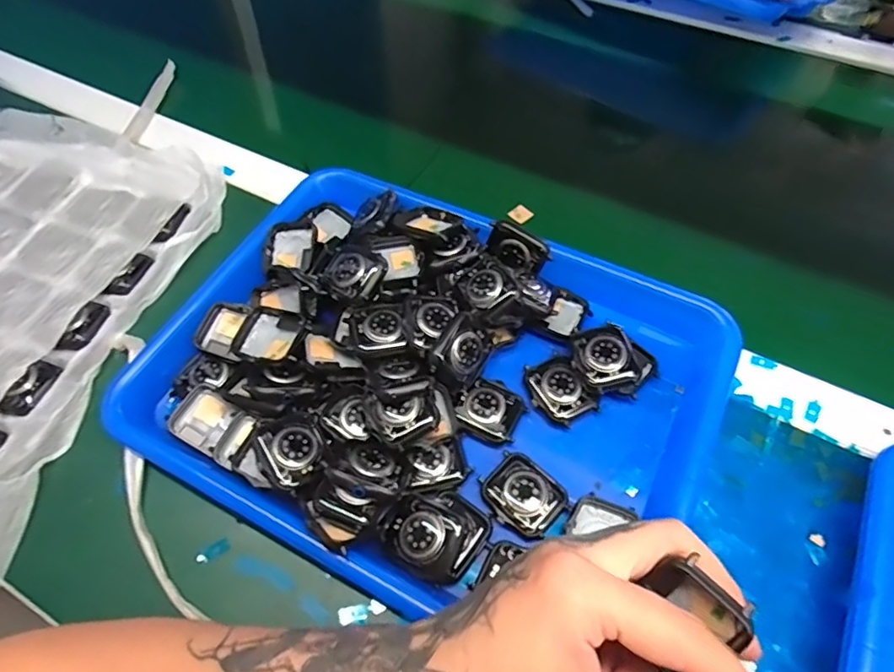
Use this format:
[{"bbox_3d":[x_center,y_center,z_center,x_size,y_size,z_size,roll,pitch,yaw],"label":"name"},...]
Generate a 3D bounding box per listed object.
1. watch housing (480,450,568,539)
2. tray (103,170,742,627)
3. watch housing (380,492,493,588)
[{"bbox_3d":[0.043,0.090,0.310,0.045,0.006,0.036,38,66,22],"label":"watch housing"},{"bbox_3d":[-0.011,0.022,0.342,0.328,0.040,0.249,24,61,16],"label":"tray"},{"bbox_3d":[-0.006,0.105,0.296,0.049,0.013,0.046,30,63,19],"label":"watch housing"}]

